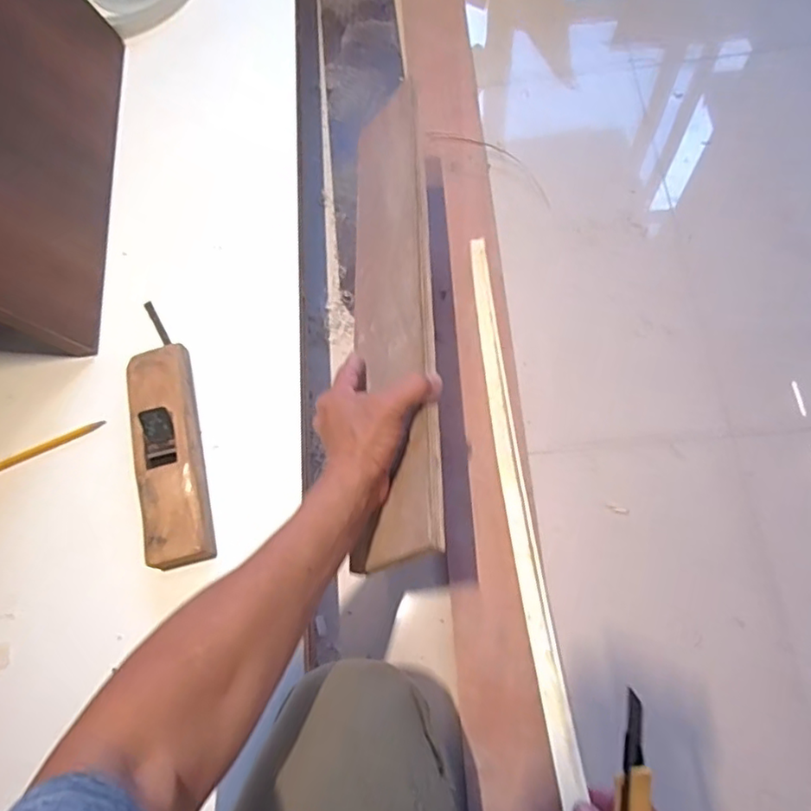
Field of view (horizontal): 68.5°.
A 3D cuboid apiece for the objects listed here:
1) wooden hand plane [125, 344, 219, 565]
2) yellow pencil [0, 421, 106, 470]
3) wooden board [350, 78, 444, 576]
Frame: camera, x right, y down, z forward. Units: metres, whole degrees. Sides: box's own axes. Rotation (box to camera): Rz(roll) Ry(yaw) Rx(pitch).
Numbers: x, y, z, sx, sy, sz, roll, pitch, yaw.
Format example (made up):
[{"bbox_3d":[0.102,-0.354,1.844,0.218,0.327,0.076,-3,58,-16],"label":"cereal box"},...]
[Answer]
[{"bbox_3d":[-0.246,0.047,0.622,0.066,0.042,0.241,-13,68,-2],"label":"wooden hand plane"},{"bbox_3d":[-0.407,0.050,0.651,0.158,0.011,0.013,-25,69,-7],"label":"yellow pencil"},{"bbox_3d":[-0.016,-0.117,0.627,0.017,0.112,0.564,20,57,-36],"label":"wooden board"}]

